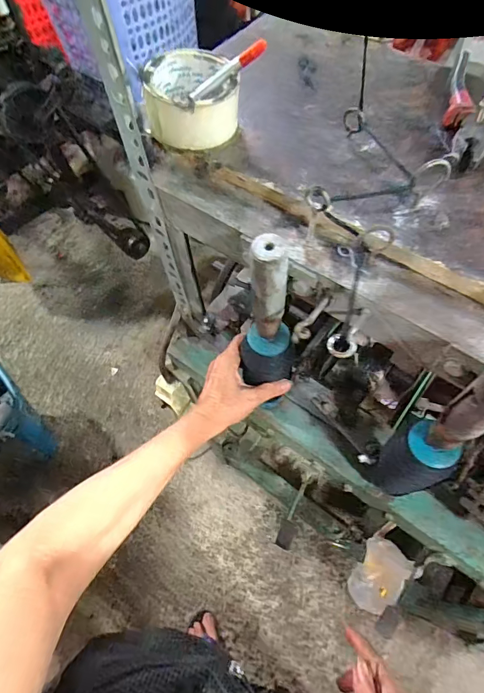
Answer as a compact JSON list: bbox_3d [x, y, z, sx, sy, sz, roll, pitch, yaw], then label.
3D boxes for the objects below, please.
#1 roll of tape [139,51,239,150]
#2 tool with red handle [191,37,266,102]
[{"bbox_3d":[-0.049,-0.244,0.403,0.089,0.049,0.091,-11,61,-4],"label":"roll of tape"},{"bbox_3d":[-0.014,-0.261,0.386,0.082,0.011,0.009,-25,59,19],"label":"tool with red handle"}]

